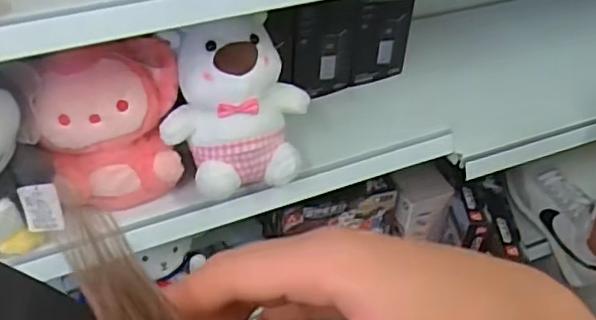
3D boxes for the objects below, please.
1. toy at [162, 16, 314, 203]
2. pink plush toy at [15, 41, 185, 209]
[{"bbox_3d":[-0.069,-0.061,0.770,0.156,0.184,0.114,2,43,-2],"label":"toy"},{"bbox_3d":[-0.231,-0.037,0.764,0.177,0.181,0.088,-8,45,-13],"label":"pink plush toy"}]

